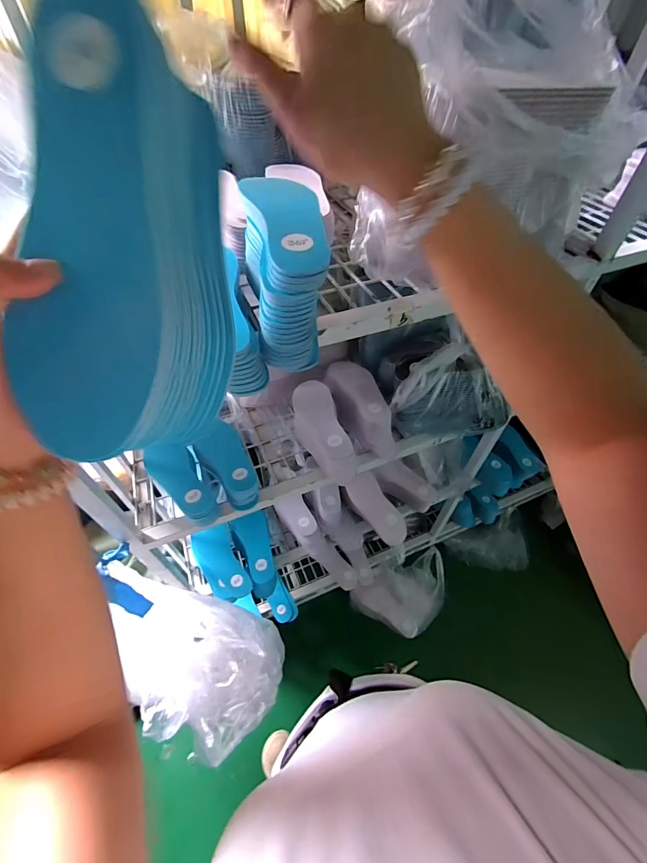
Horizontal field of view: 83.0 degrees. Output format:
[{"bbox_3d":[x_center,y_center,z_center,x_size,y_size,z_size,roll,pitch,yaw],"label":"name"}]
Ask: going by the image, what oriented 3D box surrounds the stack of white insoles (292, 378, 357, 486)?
[{"bbox_3d":[-0.005,0.003,0.702,0.077,0.077,0.206,-14,54,-12],"label":"stack of white insoles"}]

